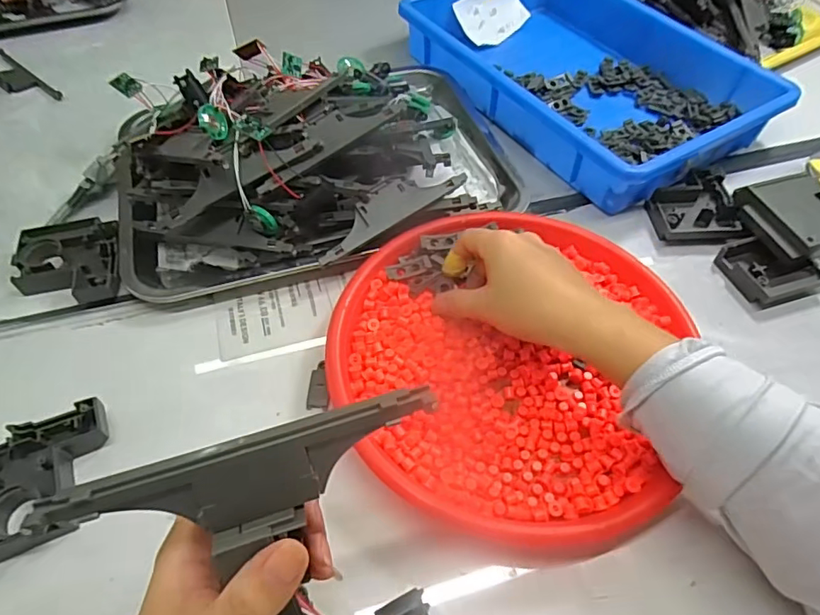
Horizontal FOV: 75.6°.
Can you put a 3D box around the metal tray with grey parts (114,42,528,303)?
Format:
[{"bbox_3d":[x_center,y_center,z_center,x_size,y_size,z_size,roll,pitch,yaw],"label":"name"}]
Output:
[{"bbox_3d":[-0.097,-0.148,0.468,0.369,0.091,0.253,-13,56,-9],"label":"metal tray with grey parts"}]

